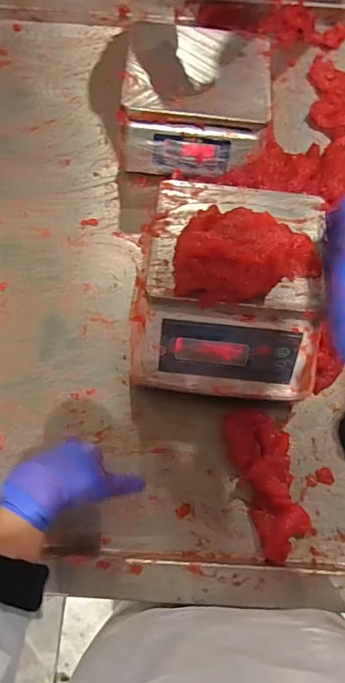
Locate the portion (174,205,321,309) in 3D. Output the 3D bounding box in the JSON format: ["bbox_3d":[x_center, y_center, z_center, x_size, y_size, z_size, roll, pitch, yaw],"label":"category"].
[{"bbox_3d":[0.083,-0.099,0.491,0.160,0.054,0.099,-9,69,-5],"label":"portion"}]

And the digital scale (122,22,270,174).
[{"bbox_3d":[0.037,-0.389,0.728,0.220,0.104,0.220,5,68,0],"label":"digital scale"}]

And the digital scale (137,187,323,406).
[{"bbox_3d":[0.067,-0.059,0.582,0.216,0.151,0.242,3,68,-1],"label":"digital scale"}]

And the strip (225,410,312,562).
[{"bbox_3d":[0.117,0.168,0.553,0.071,0.023,0.173,-10,69,-5],"label":"strip"}]

